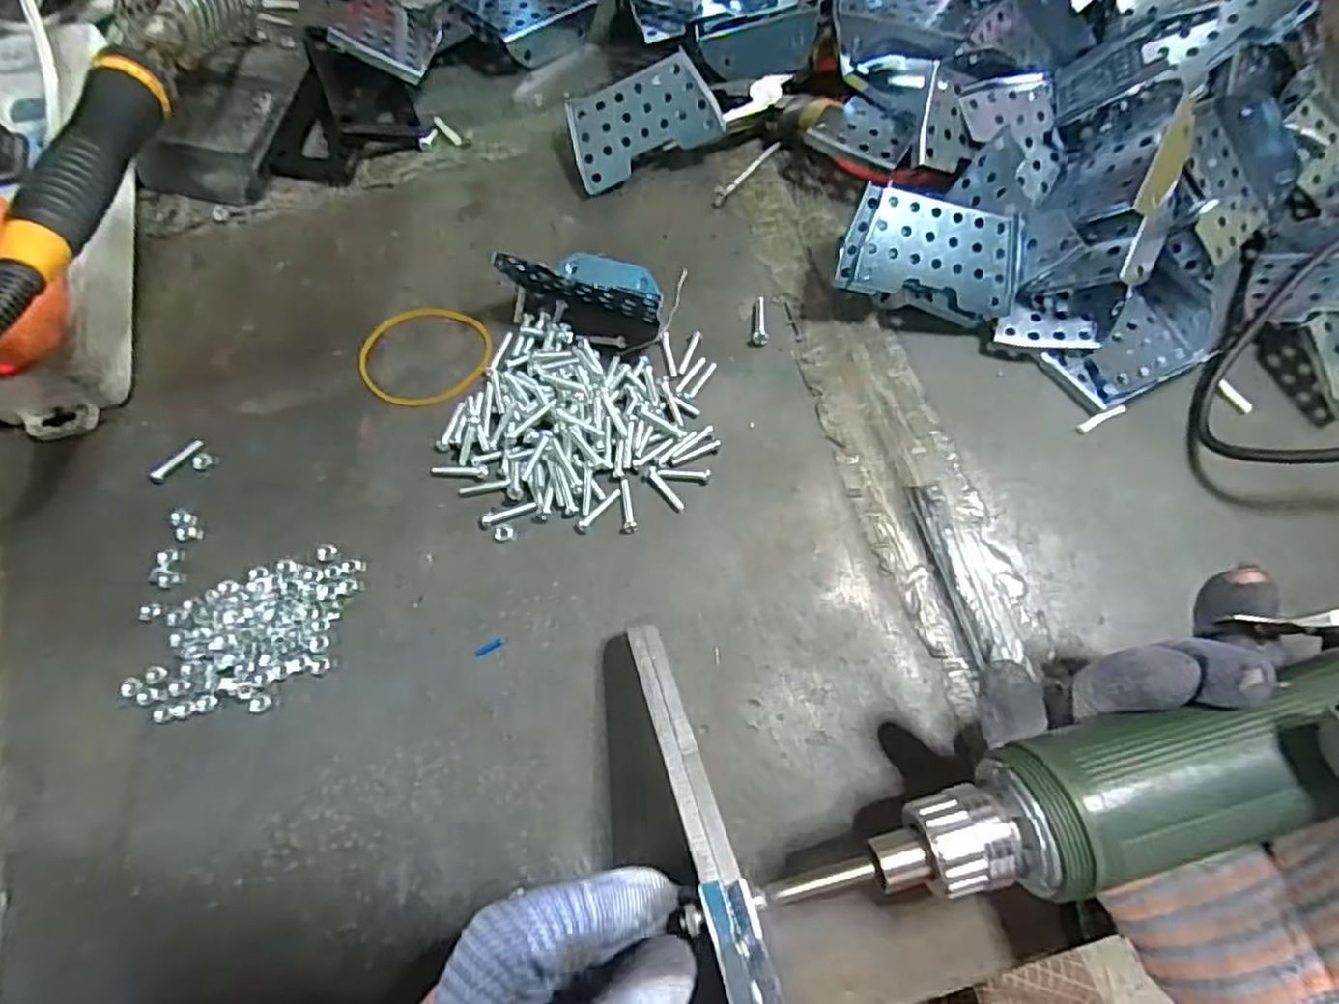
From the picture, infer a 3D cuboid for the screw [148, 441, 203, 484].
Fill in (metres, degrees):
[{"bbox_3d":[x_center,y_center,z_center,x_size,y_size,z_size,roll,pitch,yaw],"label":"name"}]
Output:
[{"bbox_3d":[-0.209,-0.017,0.292,0.005,0.004,0.024,39,75,11],"label":"screw"}]

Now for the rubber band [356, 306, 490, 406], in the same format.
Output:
[{"bbox_3d":[-0.111,-0.068,0.309,0.057,0.004,0.053,0,71,-1],"label":"rubber band"}]

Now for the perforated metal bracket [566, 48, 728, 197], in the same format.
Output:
[{"bbox_3d":[-0.014,-0.188,0.339,0.072,0.006,0.047,-21,91,7],"label":"perforated metal bracket"}]

